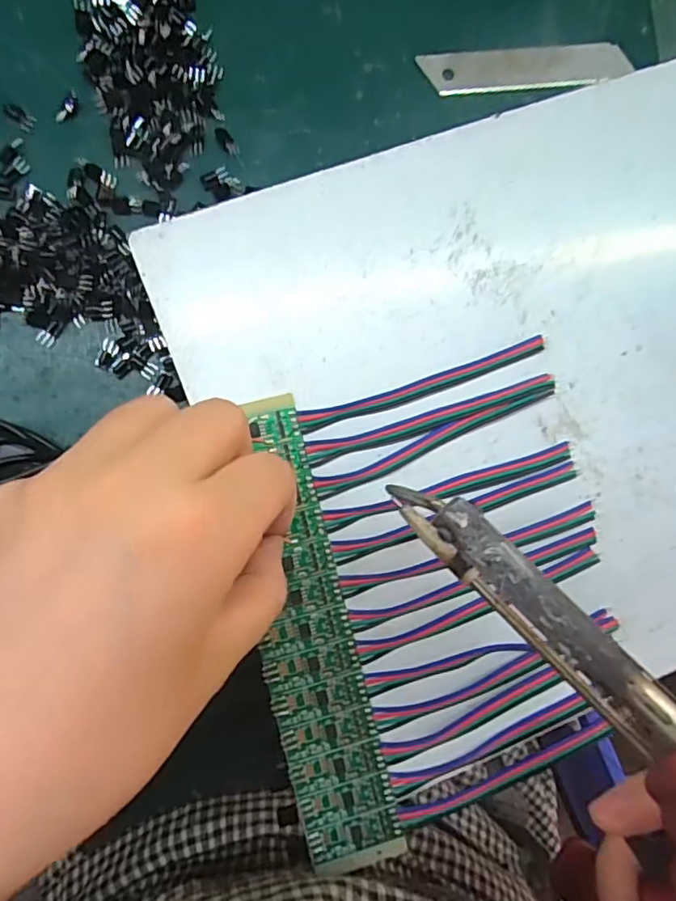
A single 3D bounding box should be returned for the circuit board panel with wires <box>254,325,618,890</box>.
[{"bbox_3d":[0.035,0.052,0.210,0.123,0.010,0.159,-12,90,-8],"label":"circuit board panel with wires"}]

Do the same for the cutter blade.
[{"bbox_3d":[0.084,-0.169,0.260,0.093,0.004,0.021,-9,83,-5],"label":"cutter blade"}]

